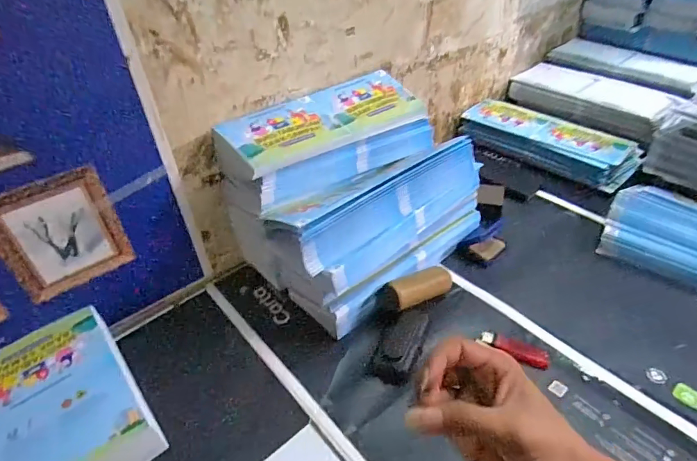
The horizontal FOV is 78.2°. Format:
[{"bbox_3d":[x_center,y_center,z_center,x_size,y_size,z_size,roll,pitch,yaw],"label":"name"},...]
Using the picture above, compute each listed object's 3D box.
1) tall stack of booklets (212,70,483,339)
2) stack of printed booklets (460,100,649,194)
[{"bbox_3d":[0.014,-0.065,0.624,0.308,0.196,0.239,-31,46,-29],"label":"tall stack of booklets"},{"bbox_3d":[0.386,-0.174,0.848,0.122,0.061,0.322,-32,47,-29],"label":"stack of printed booklets"}]

